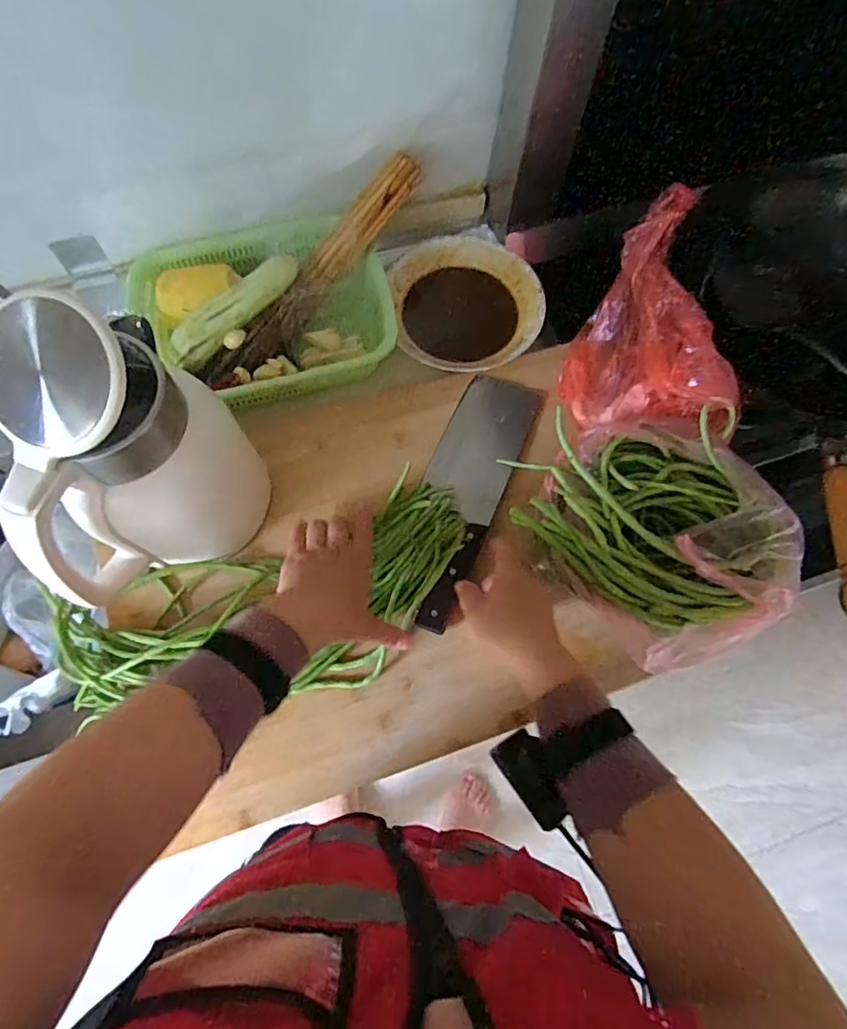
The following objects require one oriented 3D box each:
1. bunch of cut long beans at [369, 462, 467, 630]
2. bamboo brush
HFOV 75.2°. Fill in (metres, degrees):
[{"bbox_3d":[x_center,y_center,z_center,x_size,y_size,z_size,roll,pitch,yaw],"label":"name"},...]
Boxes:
[{"bbox_3d":[-0.012,0.033,0.549,0.088,0.035,0.142,20,72,5],"label":"bunch of cut long beans"},{"bbox_3d":[-0.125,-0.271,0.623,0.049,0.038,0.336,43,92,12],"label":"bamboo brush"}]

